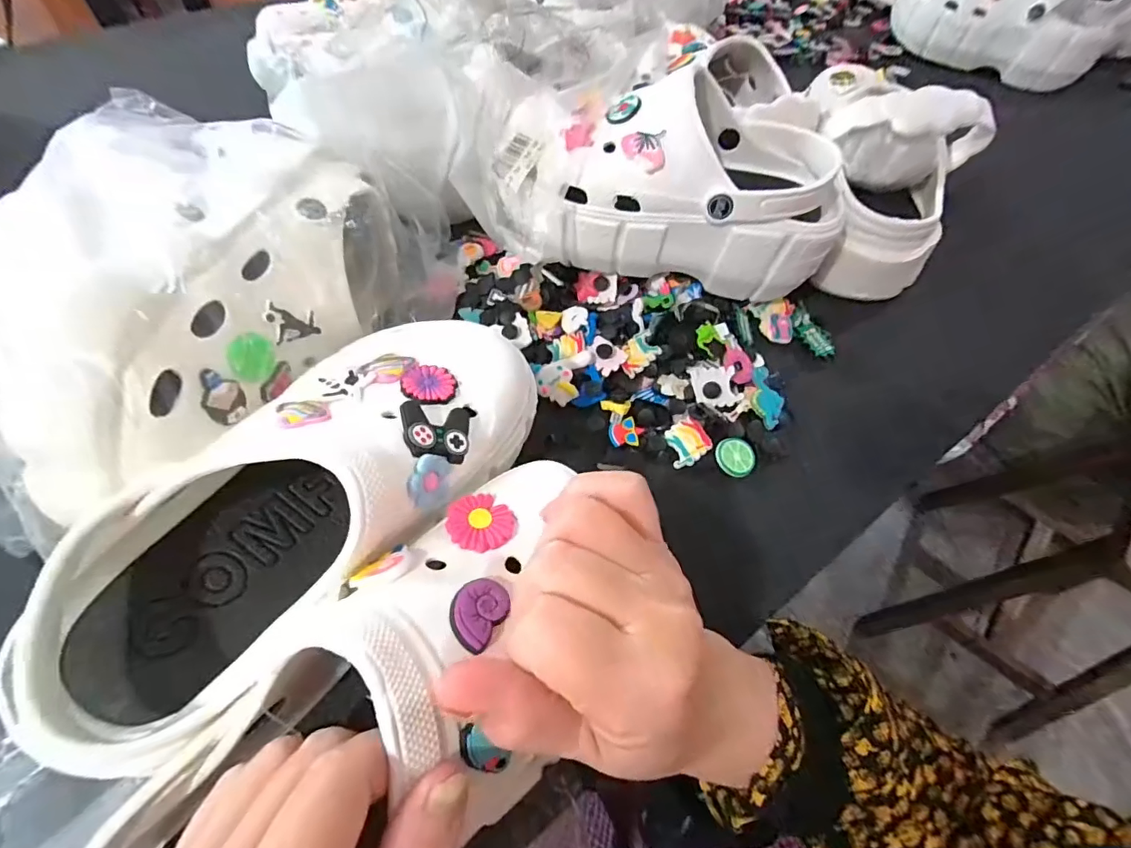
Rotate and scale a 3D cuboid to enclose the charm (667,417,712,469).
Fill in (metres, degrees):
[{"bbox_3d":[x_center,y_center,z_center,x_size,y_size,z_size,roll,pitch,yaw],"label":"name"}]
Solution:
[{"bbox_3d":[0.081,0.011,0.333,0.028,0.006,0.030,-16,60,-12],"label":"charm"}]

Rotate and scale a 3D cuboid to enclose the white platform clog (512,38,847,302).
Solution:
[{"bbox_3d":[0.076,-0.166,0.364,0.232,0.119,0.111,-1,58,-4],"label":"white platform clog"}]

